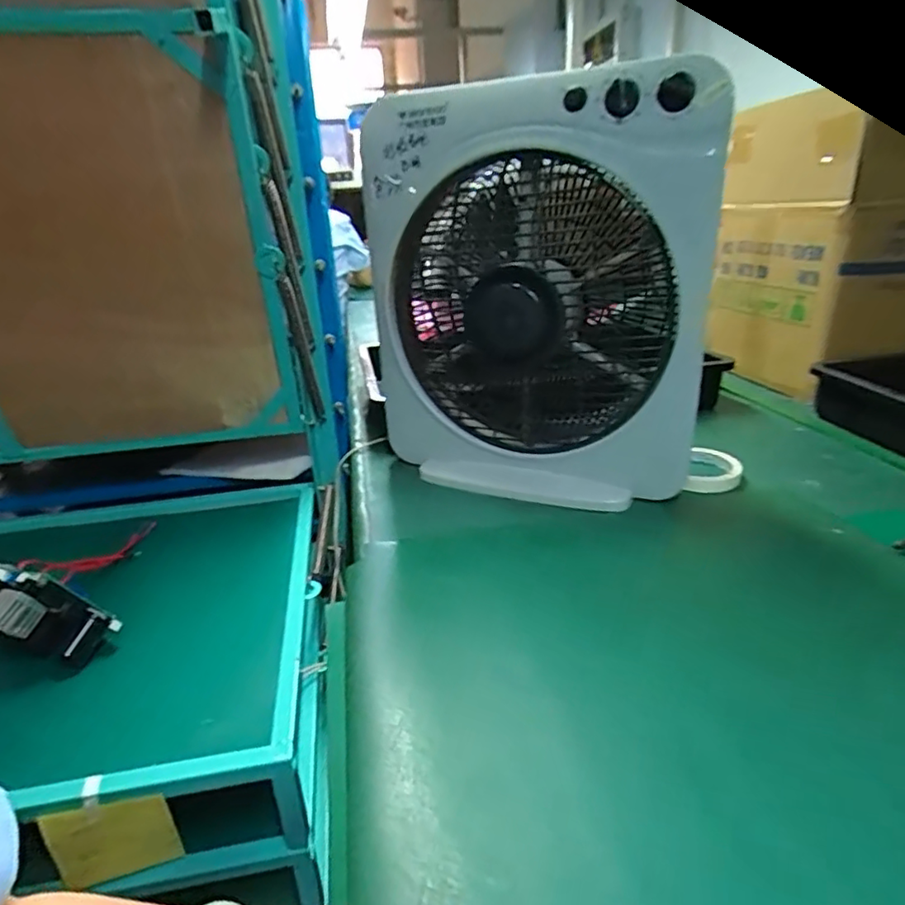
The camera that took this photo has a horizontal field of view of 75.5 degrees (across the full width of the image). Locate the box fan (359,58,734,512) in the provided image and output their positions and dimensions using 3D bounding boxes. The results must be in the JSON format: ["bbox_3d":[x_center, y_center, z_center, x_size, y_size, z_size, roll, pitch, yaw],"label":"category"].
[{"bbox_3d":[0.095,-0.168,0.675,0.370,0.413,0.173,11,27,29],"label":"box fan"}]

